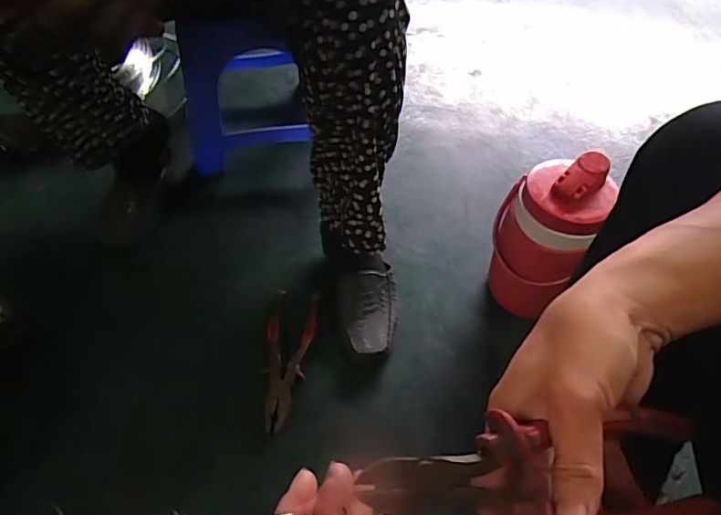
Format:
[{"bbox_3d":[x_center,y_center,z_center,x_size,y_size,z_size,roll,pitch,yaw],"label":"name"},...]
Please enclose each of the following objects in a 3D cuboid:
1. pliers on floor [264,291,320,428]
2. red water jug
[{"bbox_3d":[-0.095,0.124,0.667,0.067,0.016,0.195,4,51,0],"label":"pliers on floor"},{"bbox_3d":[0.235,-0.032,0.656,0.119,0.201,0.131,28,57,19],"label":"red water jug"}]

